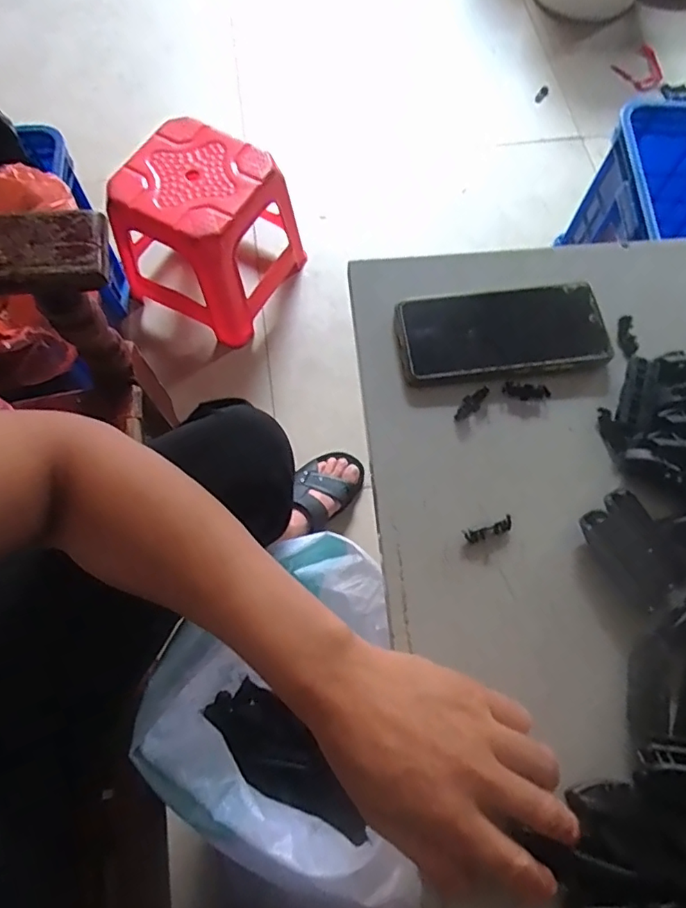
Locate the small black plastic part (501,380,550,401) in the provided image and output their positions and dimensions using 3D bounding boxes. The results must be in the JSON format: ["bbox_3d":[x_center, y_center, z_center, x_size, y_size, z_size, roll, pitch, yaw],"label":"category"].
[{"bbox_3d":[0.143,-0.049,0.425,0.037,0.004,0.012,9,68,2],"label":"small black plastic part"}]

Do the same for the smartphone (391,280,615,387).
[{"bbox_3d":[0.125,-0.098,0.439,0.164,0.016,0.077,-6,69,-4],"label":"smartphone"}]

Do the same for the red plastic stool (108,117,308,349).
[{"bbox_3d":[-0.251,-0.400,1.019,0.258,0.255,0.262,30,71,10],"label":"red plastic stool"}]

